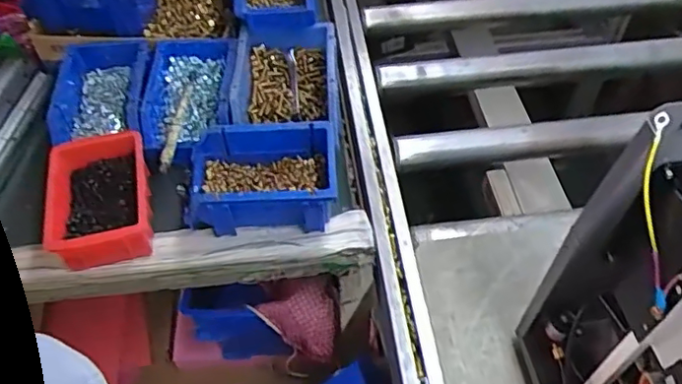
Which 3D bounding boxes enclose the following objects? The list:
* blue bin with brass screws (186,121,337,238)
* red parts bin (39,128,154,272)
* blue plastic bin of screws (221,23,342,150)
[{"bbox_3d":[-0.088,-0.012,0.640,0.163,0.074,0.108,0,52,1],"label":"blue bin with brass screws"},{"bbox_3d":[-0.261,0.009,0.633,0.105,0.053,0.149,-11,52,-8],"label":"red parts bin"},{"bbox_3d":[-0.068,-0.128,0.718,0.126,0.057,0.178,-2,52,0],"label":"blue plastic bin of screws"}]

